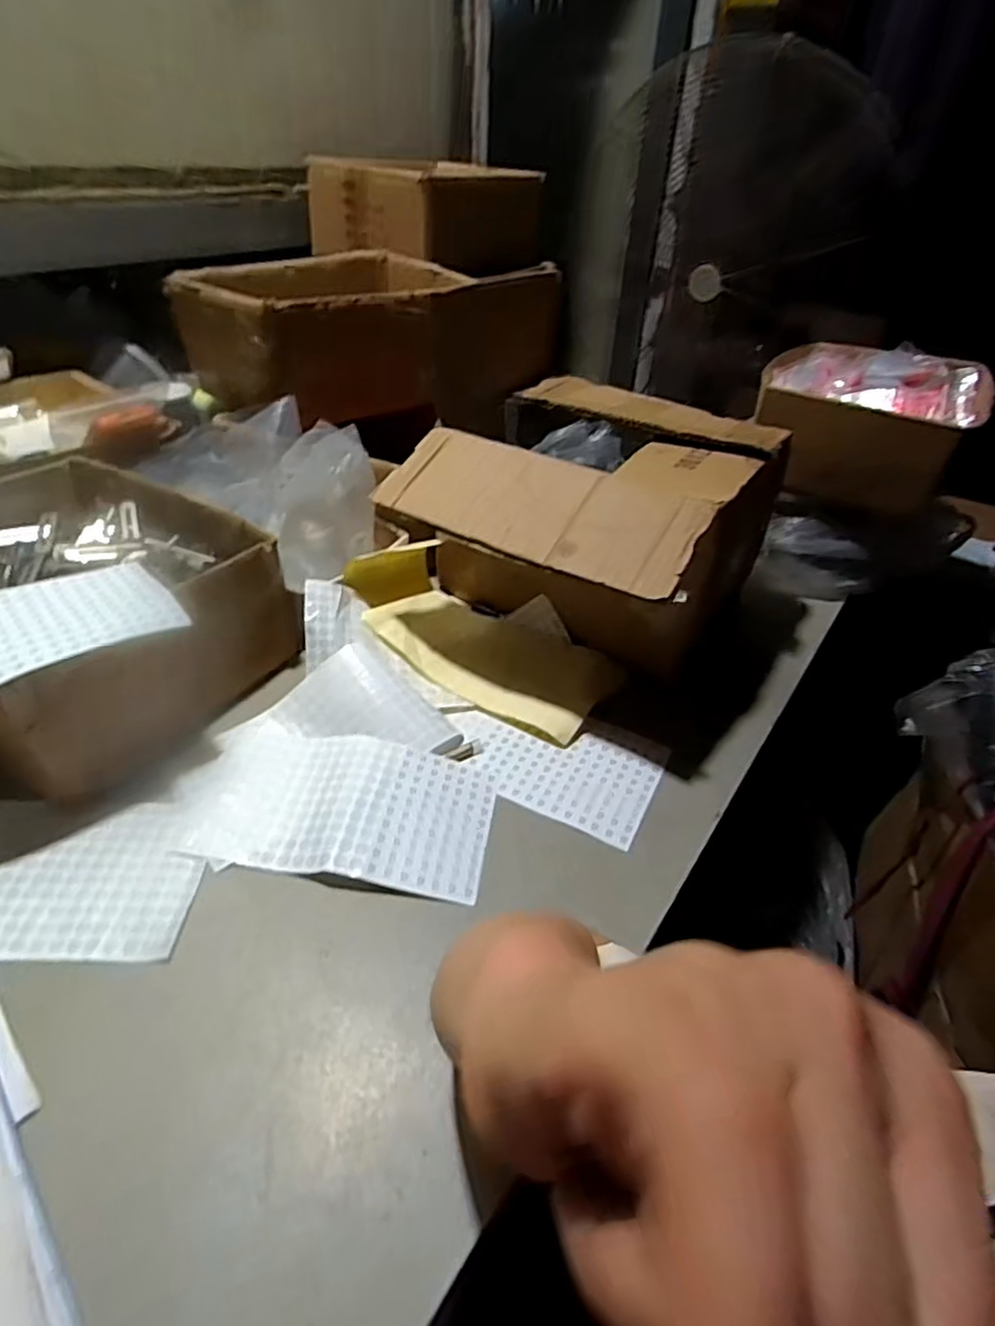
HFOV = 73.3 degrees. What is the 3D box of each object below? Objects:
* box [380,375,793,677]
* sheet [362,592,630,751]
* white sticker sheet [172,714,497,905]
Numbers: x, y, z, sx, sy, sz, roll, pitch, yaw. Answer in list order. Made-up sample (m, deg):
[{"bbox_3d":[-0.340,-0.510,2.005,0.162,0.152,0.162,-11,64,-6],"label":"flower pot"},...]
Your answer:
[{"bbox_3d":[0.098,-0.133,0.674,0.311,0.189,0.309,24,43,24],"label":"box"},{"bbox_3d":[-0.004,-0.011,0.652,0.227,0.030,0.124,26,43,25],"label":"sheet"},{"bbox_3d":[-0.119,0.106,0.513,0.228,0.011,0.125,9,39,7],"label":"white sticker sheet"}]

